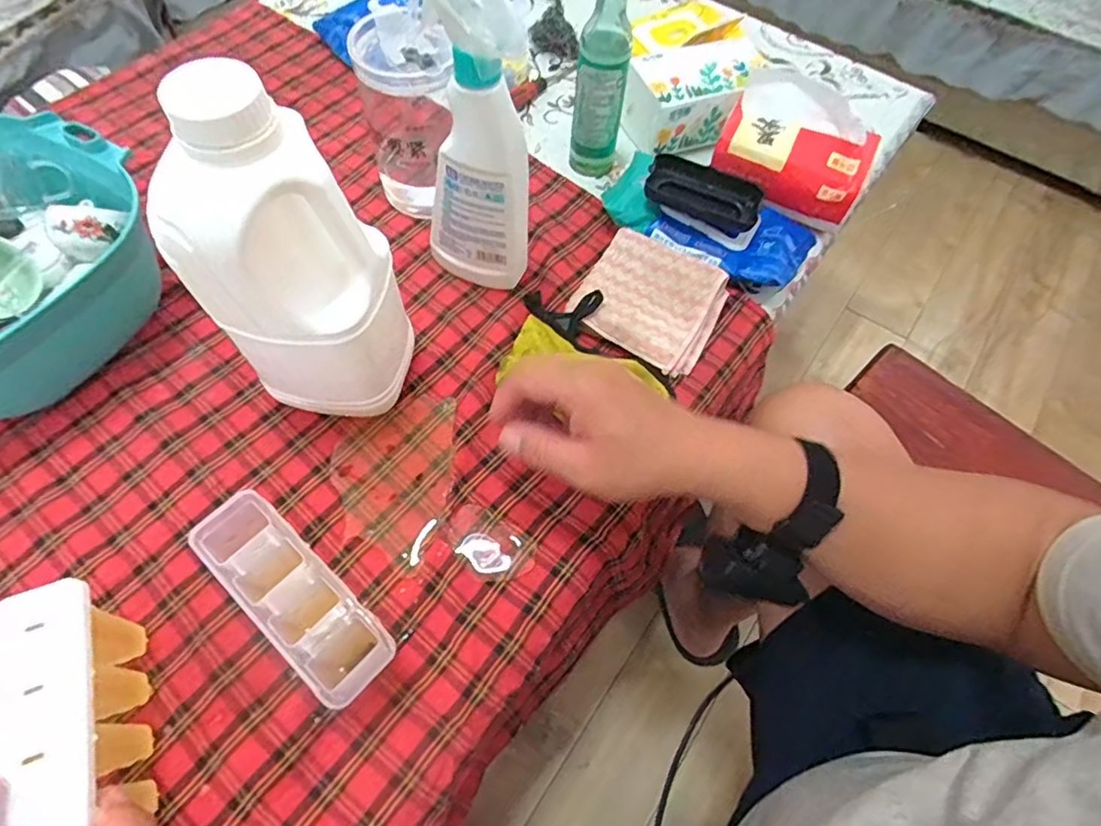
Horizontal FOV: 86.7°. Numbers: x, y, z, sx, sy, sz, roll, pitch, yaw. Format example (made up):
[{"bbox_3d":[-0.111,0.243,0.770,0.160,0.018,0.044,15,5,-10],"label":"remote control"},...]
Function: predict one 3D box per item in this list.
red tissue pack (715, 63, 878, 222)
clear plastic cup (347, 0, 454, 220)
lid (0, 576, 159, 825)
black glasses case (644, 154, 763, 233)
[{"bbox_3d":[0.248,-0.271,0.585,0.140,0.083,0.084,25,63,10],"label":"red tissue pack"},{"bbox_3d":[-0.126,-0.275,0.540,0.089,0.167,0.082,1,62,-2],"label":"clear plastic cup"},{"bbox_3d":[-0.269,0.177,0.338,0.047,0.082,0.141,-19,64,-13],"label":"lid"},{"bbox_3d":[0.149,-0.215,0.571,0.109,0.026,0.058,21,63,8],"label":"black glasses case"}]

